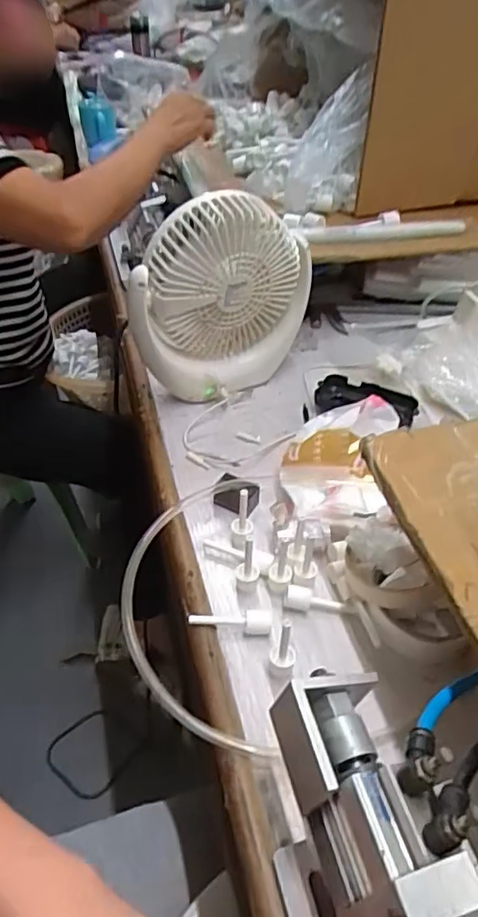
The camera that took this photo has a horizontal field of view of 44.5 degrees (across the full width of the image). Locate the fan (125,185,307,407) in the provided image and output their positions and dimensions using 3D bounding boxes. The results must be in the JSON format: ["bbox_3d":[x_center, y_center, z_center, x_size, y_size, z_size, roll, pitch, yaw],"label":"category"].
[{"bbox_3d":[-0.017,-0.170,0.629,0.194,0.199,0.066,-25,49,-24],"label":"fan"}]

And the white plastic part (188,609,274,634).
[{"bbox_3d":[-0.006,0.129,0.459,0.064,0.015,0.017,0,44,0],"label":"white plastic part"}]

